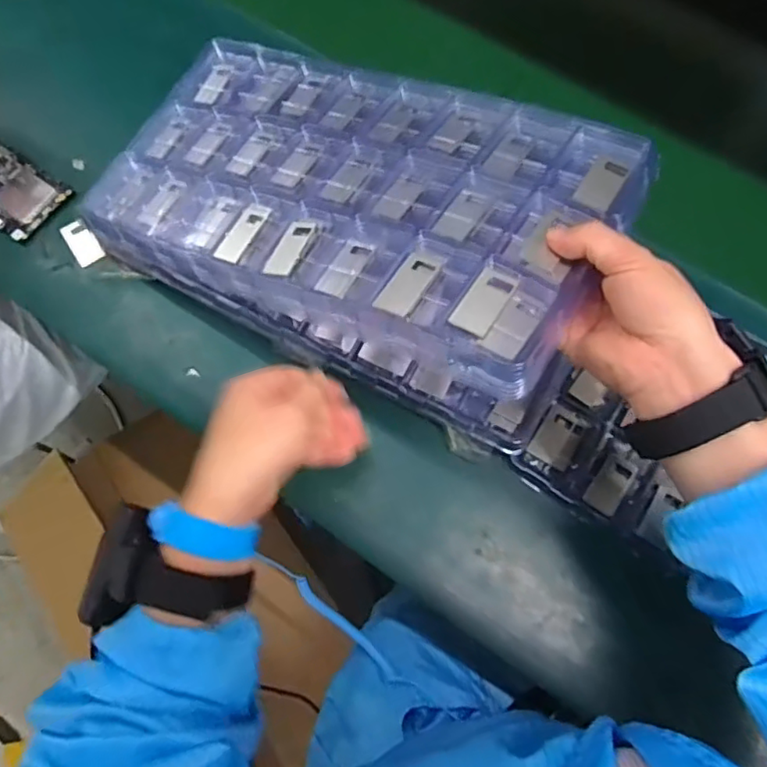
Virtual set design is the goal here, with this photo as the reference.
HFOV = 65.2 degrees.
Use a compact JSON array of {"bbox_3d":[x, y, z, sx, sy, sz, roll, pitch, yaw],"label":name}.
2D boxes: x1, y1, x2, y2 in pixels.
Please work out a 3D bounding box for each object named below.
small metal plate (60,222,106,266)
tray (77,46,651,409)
[{"bbox_3d":[-0.259,-0.121,0.517,0.023,0.004,0.046,-34,76,-12],"label":"small metal plate"},{"bbox_3d":[-0.035,-0.143,0.424,0.390,0.024,0.214,24,67,25],"label":"tray"}]

